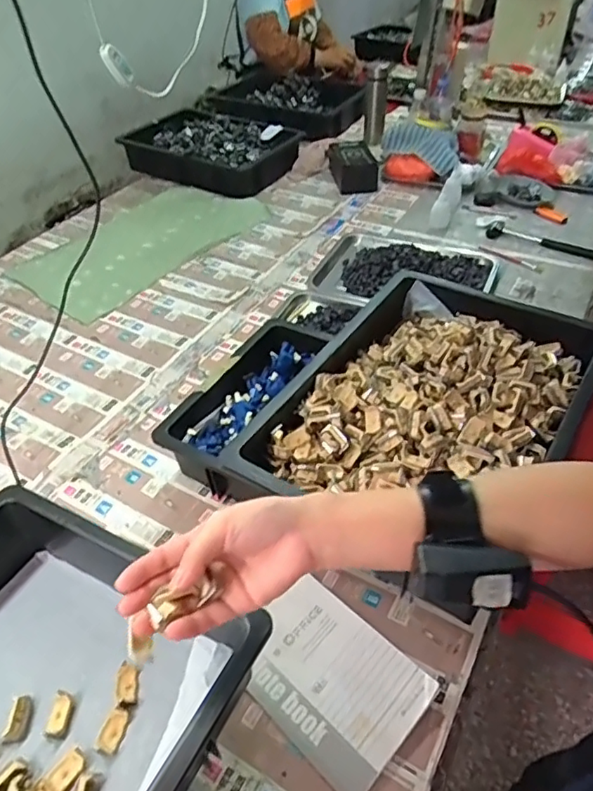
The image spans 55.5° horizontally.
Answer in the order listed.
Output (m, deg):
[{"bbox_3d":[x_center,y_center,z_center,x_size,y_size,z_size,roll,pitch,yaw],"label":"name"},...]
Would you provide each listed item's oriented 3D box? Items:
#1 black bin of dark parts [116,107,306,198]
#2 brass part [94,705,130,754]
[{"bbox_3d":[-0.253,-0.714,1.633,0.479,0.104,0.344,24,48,25],"label":"black bin of dark parts"},{"bbox_3d":[-0.154,0.280,0.472,0.018,0.008,0.034,9,44,11],"label":"brass part"}]

